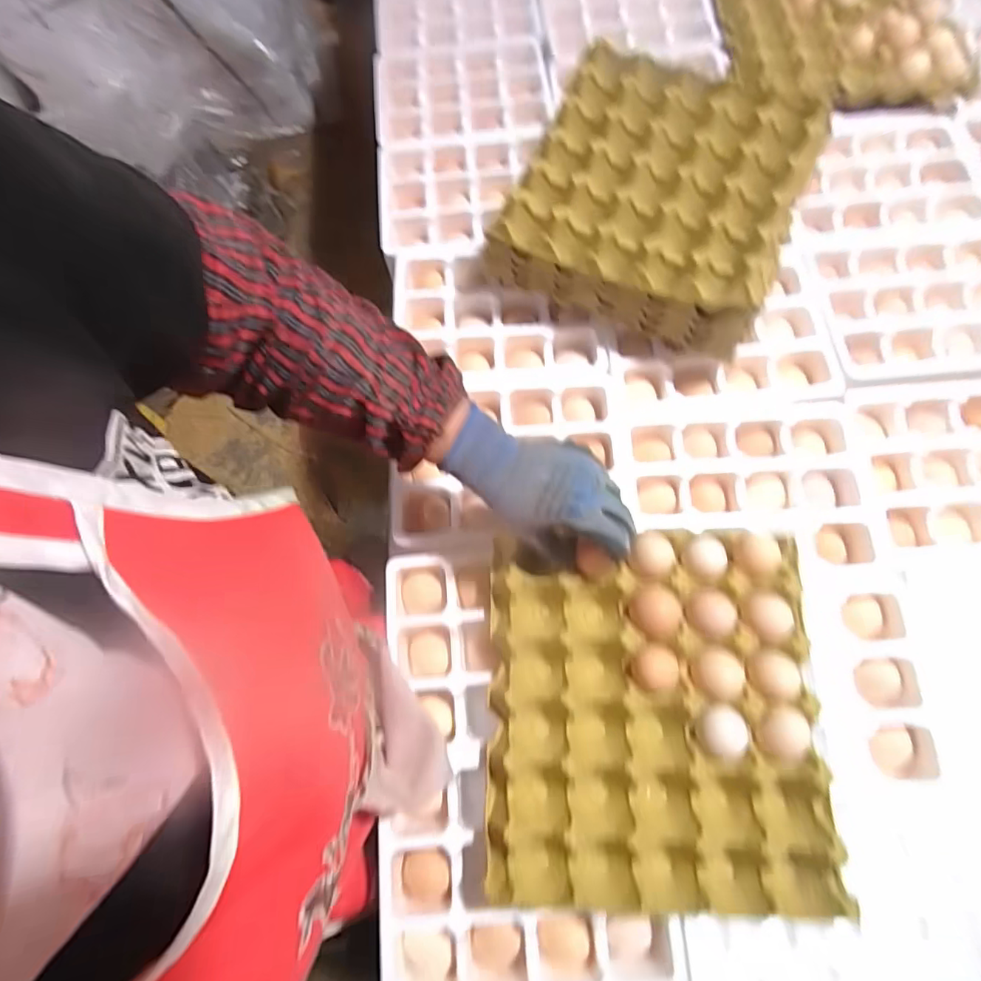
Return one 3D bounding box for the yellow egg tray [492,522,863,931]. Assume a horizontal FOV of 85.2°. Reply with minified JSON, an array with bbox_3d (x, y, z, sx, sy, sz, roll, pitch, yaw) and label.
[{"bbox_3d":[0.138,0.188,0.465,0.271,0.053,0.291,0,72,1],"label":"yellow egg tray"}]

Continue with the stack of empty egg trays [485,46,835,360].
[{"bbox_3d":[0.183,-0.322,0.601,0.278,0.113,0.293,23,73,10],"label":"stack of empty egg trays"}]

